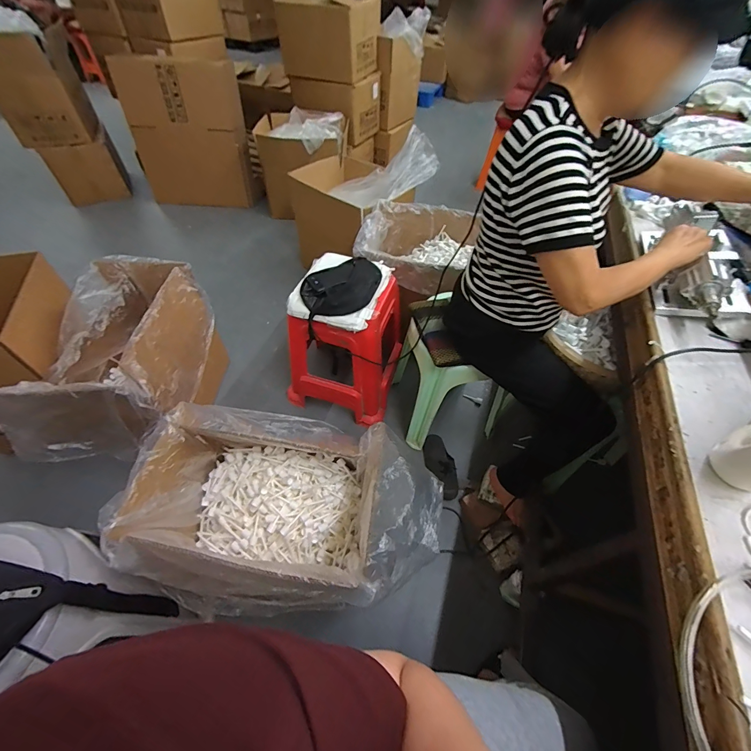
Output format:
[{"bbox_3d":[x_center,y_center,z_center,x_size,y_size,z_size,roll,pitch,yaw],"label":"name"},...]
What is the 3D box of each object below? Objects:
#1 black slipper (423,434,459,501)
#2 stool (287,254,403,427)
[{"bbox_3d":[0.223,0.302,1.180,0.083,0.065,0.222,-13,53,-12],"label":"black slipper"},{"bbox_3d":[-0.100,-0.126,1.202,0.353,0.468,0.318,16,53,11],"label":"stool"}]

